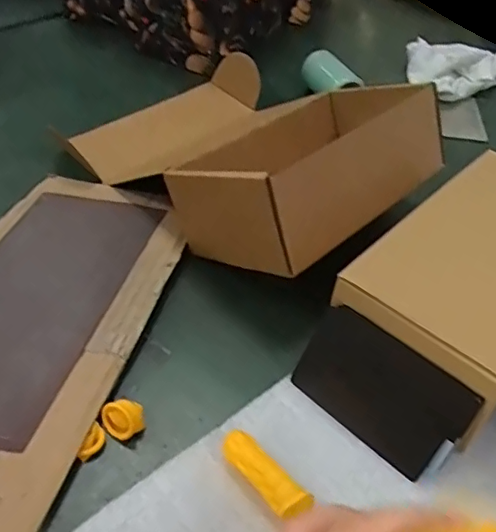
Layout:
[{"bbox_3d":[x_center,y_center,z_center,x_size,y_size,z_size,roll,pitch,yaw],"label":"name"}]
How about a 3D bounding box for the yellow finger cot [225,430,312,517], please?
[{"bbox_3d":[0.007,0.103,0.274,0.016,0.019,0.049,-32,56,-31],"label":"yellow finger cot"}]

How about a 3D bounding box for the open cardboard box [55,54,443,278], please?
[{"bbox_3d":[-0.002,-0.106,0.432,0.185,0.089,0.248,-33,56,-32],"label":"open cardboard box"}]

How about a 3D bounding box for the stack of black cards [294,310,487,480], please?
[{"bbox_3d":[0.069,0.065,0.297,0.086,0.055,0.005,36,13,25],"label":"stack of black cards"}]

